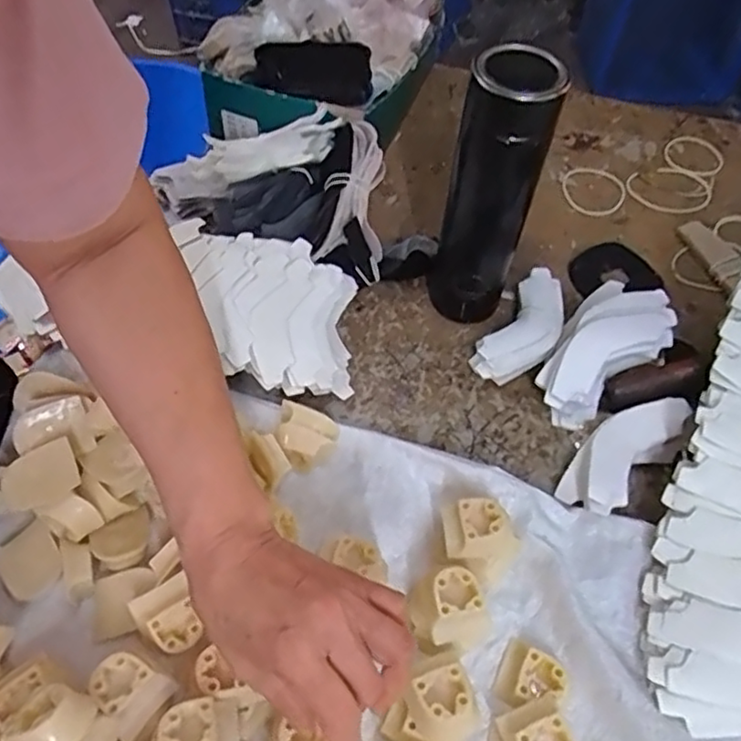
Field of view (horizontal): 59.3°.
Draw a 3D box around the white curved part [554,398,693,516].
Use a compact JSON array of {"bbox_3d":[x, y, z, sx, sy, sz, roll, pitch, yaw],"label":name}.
[{"bbox_3d":[0.191,0.062,0.497,0.046,0.028,0.118,38,62,21],"label":"white curved part"}]

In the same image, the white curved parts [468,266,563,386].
[{"bbox_3d":[0.135,-0.034,0.567,0.053,0.031,0.121,30,59,17],"label":"white curved parts"}]

